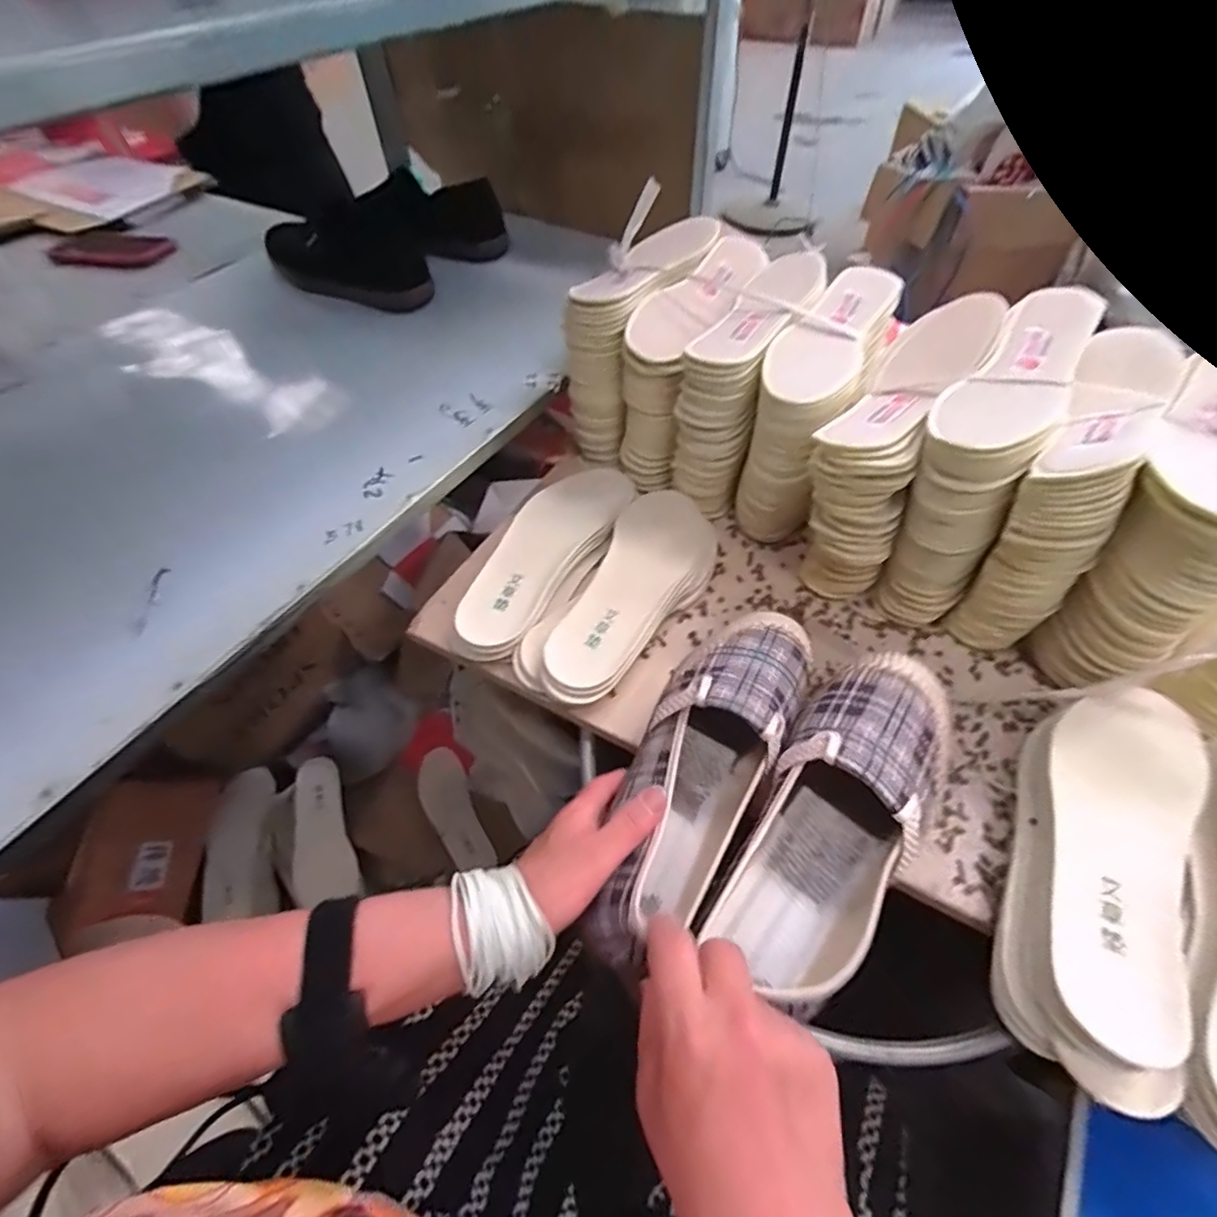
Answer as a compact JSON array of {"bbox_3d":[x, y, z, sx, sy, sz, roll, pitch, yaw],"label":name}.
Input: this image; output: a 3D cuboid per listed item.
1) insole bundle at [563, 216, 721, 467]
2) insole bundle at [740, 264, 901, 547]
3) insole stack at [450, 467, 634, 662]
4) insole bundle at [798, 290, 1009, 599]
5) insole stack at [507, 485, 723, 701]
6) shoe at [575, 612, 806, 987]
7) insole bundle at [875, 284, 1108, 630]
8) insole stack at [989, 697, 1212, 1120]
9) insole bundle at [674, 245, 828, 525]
[{"bbox_3d":[0.042,-0.295,0.646,0.067,0.175,0.223,26,58,20],"label":"insole bundle"},{"bbox_3d":[0.195,-0.200,0.583,0.099,0.175,0.229,22,56,17],"label":"insole bundle"},{"bbox_3d":[-0.060,-0.051,0.559,0.087,0.029,0.243,19,55,15],"label":"insole stack"},{"bbox_3d":[0.245,-0.132,0.526,0.078,0.198,0.222,27,58,20],"label":"insole bundle"},{"bbox_3d":[0.016,-0.018,0.546,0.108,0.036,0.250,29,59,22],"label":"insole stack"},{"bbox_3d":[0.060,0.095,0.376,0.076,0.078,0.243,27,64,20],"label":"shoe"},{"bbox_3d":[0.311,-0.117,0.506,0.086,0.209,0.217,31,59,22],"label":"insole bundle"},{"bbox_3d":[0.318,0.159,0.374,0.091,0.049,0.260,22,56,17],"label":"insole stack"},{"bbox_3d":[0.144,-0.229,0.607,0.076,0.171,0.217,23,57,18],"label":"insole bundle"}]

